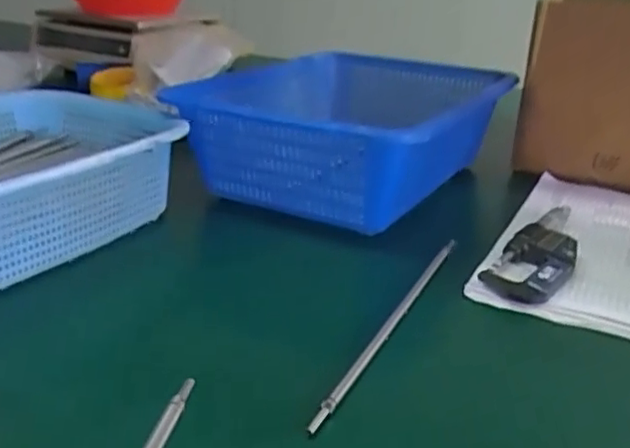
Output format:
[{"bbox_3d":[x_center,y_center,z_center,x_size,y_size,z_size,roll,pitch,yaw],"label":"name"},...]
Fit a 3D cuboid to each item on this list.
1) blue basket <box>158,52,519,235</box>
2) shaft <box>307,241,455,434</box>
[{"bbox_3d":[0.047,-0.097,0.716,0.271,0.142,0.366,14,26,23],"label":"blue basket"},{"bbox_3d":[0.059,0.062,0.463,0.007,0.009,0.271,14,26,24],"label":"shaft"}]

